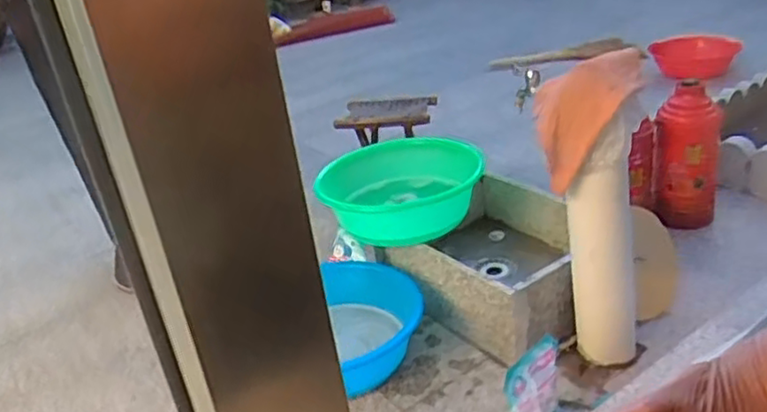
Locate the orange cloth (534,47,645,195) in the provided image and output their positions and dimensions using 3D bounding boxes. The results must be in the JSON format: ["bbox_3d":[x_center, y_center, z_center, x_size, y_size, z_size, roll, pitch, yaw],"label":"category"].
[{"bbox_3d":[0.312,-0.153,1.142,0.137,0.262,0.064,36,41,16],"label":"orange cloth"}]

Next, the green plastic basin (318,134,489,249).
[{"bbox_3d":[0.038,-0.033,1.580,0.372,0.135,0.372,-6,26,3],"label":"green plastic basin"}]

